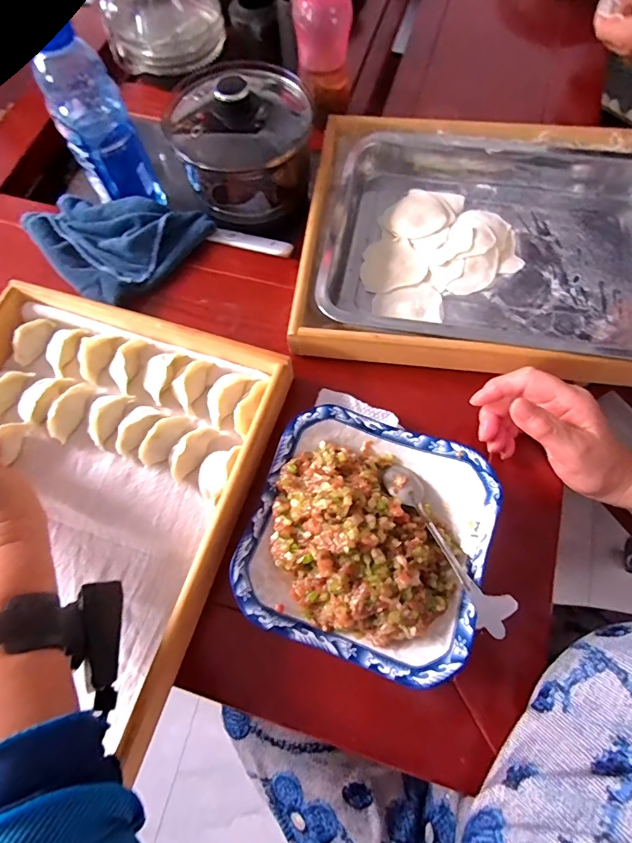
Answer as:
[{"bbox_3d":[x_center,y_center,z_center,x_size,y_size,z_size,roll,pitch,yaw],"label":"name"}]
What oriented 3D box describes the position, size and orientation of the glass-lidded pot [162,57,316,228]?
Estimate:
[{"bbox_3d":[-0.079,-0.323,0.484,0.138,0.121,0.151,0,68,0],"label":"glass-lidded pot"}]

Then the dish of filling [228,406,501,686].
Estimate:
[{"bbox_3d":[0.042,0.085,0.332,0.179,0.044,0.178,18,69,7],"label":"dish of filling"}]

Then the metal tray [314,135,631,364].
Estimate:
[{"bbox_3d":[0.187,-0.186,0.440,0.337,0.050,0.272,9,69,4],"label":"metal tray"}]

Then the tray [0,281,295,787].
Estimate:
[{"bbox_3d":[-0.229,0.077,0.366,0.322,0.053,0.385,17,69,7],"label":"tray"}]

